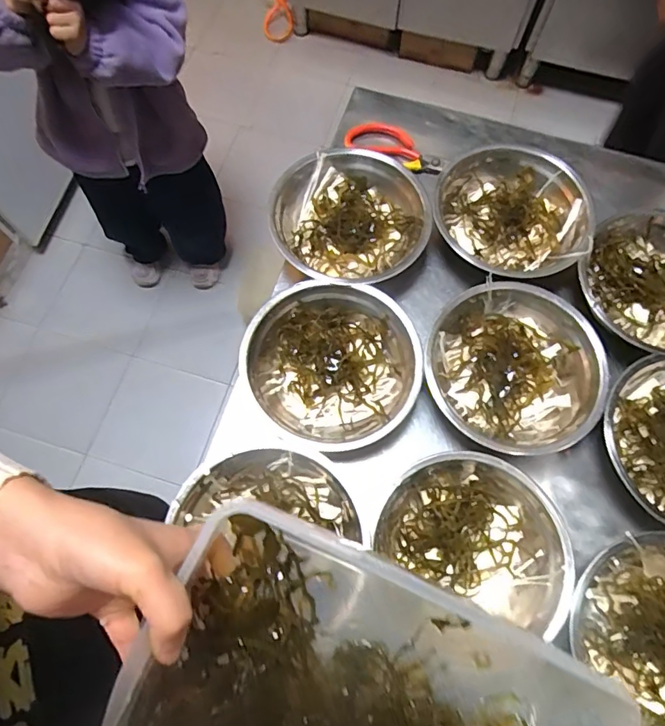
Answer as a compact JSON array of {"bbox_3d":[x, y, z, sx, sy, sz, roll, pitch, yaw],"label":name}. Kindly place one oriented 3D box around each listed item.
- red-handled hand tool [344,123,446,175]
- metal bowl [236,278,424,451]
[{"bbox_3d":[0.088,-0.299,0.682,0.141,0.019,0.053,18,71,6],"label":"red-handled hand tool"},{"bbox_3d":[0.004,0.005,0.557,0.186,0.064,0.186,0,70,-1],"label":"metal bowl"}]

